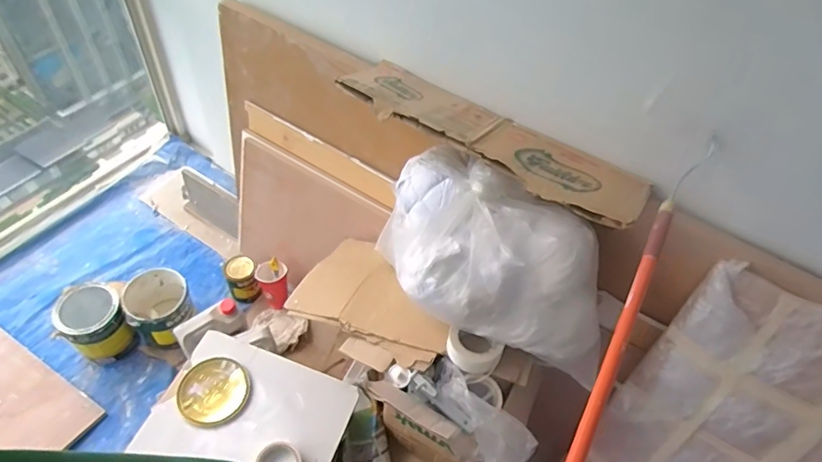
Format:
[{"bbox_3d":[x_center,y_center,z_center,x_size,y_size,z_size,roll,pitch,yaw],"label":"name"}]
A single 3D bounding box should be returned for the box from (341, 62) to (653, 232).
[{"bbox_3d":[0.159,-0.197,1.043,0.639,0.024,0.239,31,38,18],"label":"box"}]

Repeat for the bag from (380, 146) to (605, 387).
[{"bbox_3d":[0.163,0.063,1.025,0.501,0.232,0.291,21,52,10],"label":"bag"}]

